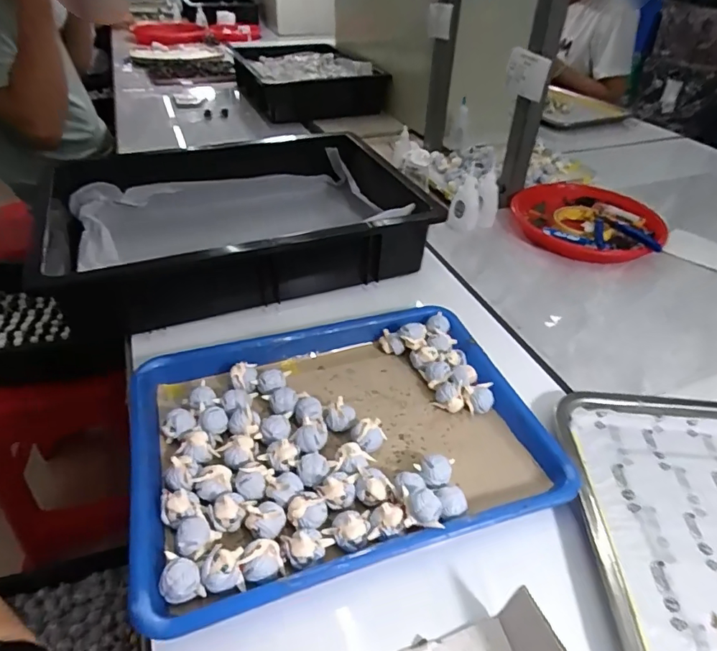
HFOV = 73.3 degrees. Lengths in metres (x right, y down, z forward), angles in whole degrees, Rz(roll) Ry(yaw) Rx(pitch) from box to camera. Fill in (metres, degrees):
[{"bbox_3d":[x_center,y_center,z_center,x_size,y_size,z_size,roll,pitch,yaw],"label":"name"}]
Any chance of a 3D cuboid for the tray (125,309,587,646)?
[{"bbox_3d":[-0.020,0.089,0.425,0.329,0.036,0.253,-12,41,-15],"label":"tray"}]

